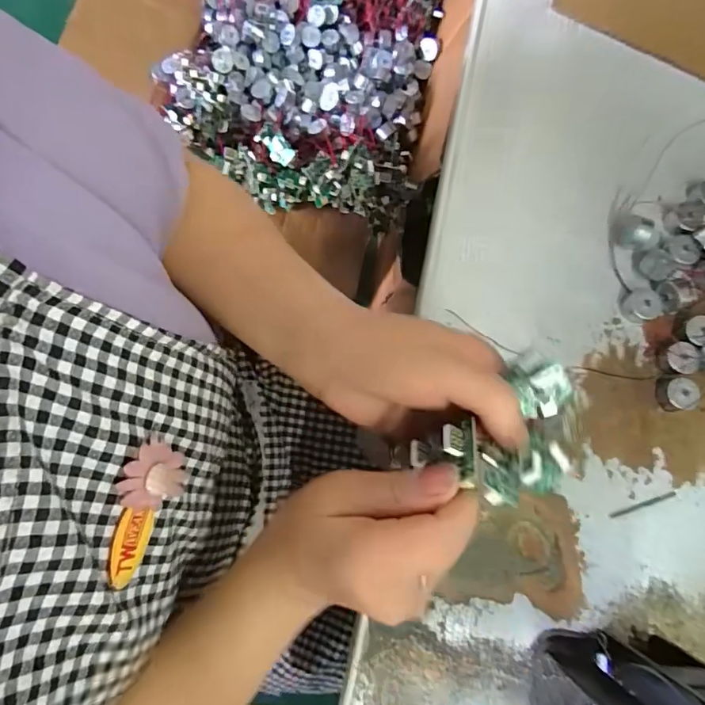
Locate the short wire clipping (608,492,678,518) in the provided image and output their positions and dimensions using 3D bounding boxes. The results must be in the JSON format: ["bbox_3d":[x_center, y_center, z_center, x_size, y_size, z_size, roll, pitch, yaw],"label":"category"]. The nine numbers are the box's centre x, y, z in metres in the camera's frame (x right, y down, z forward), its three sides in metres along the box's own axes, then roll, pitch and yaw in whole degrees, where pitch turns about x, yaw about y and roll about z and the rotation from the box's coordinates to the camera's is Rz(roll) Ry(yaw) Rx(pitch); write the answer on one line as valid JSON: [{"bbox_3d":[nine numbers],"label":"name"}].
[{"bbox_3d":[0.208,0.108,0.329,0.052,0.004,0.004,-15,83,-10],"label":"short wire clipping"}]

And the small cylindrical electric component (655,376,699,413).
[{"bbox_3d":[0.236,0.030,0.337,0.022,0.017,0.024,1,81,-7],"label":"small cylindrical electric component"}]

